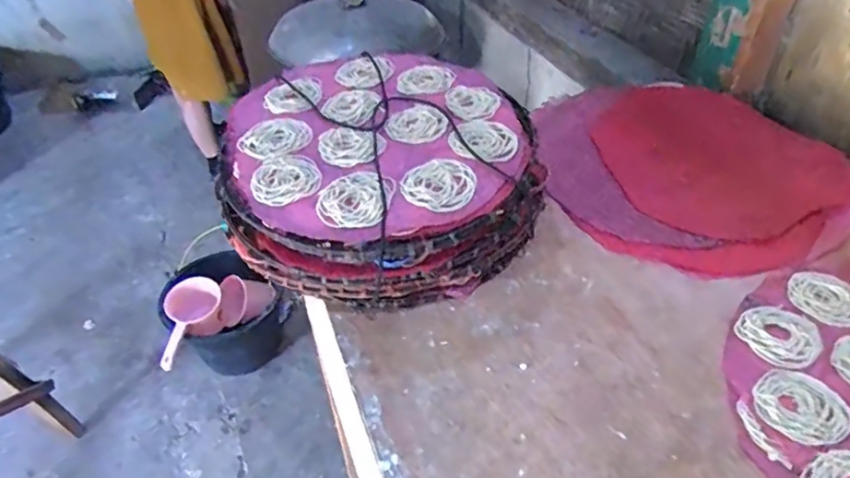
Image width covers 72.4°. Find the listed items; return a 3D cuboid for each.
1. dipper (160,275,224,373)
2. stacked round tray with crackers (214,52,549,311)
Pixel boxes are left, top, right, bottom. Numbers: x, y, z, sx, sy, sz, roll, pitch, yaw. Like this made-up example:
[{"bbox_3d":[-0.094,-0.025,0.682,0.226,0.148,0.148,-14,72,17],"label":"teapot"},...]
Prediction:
[{"bbox_3d":[-0.592,0.200,1.476,0.119,0.095,0.230,-3,42,1],"label":"dipper"},{"bbox_3d":[-0.055,-0.070,0.684,0.329,0.136,0.329,-2,42,2],"label":"stacked round tray with crackers"}]

